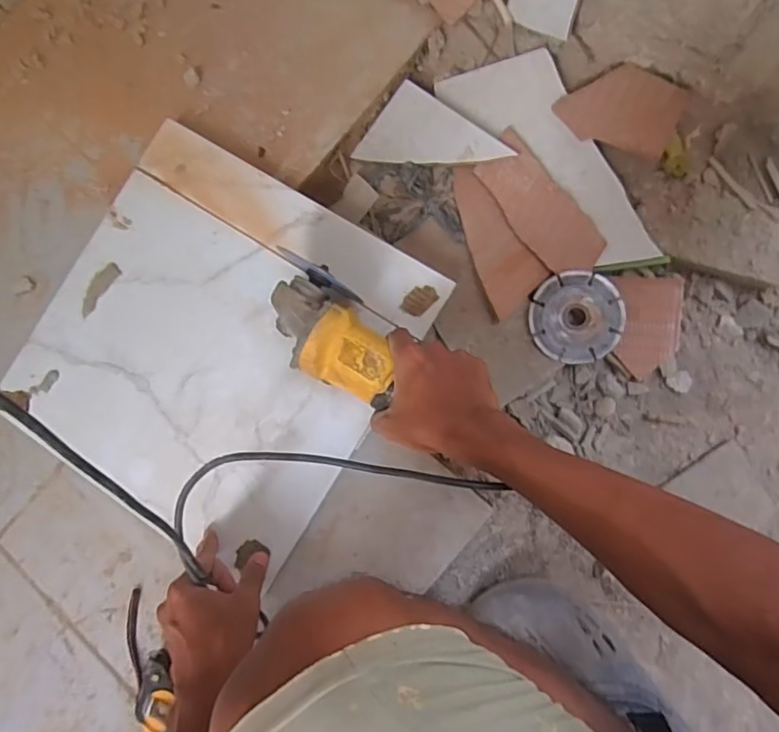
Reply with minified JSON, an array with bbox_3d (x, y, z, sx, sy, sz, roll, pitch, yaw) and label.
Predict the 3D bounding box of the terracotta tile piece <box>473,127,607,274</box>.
[{"bbox_3d":[0.161,-0.174,0.616,0.064,0.007,0.174,-39,74,21],"label":"terracotta tile piece"}]

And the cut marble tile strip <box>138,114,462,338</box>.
[{"bbox_3d":[-0.112,-0.160,0.625,0.387,0.009,0.069,32,88,11],"label":"cut marble tile strip"}]

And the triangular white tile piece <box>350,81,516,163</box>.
[{"bbox_3d":[0.045,-0.252,0.660,0.156,0.012,0.101,42,108,19],"label":"triangular white tile piece"}]

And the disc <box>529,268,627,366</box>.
[{"bbox_3d":[0.199,-0.052,0.600,0.095,0.006,0.095,0,91,6],"label":"disc"}]

